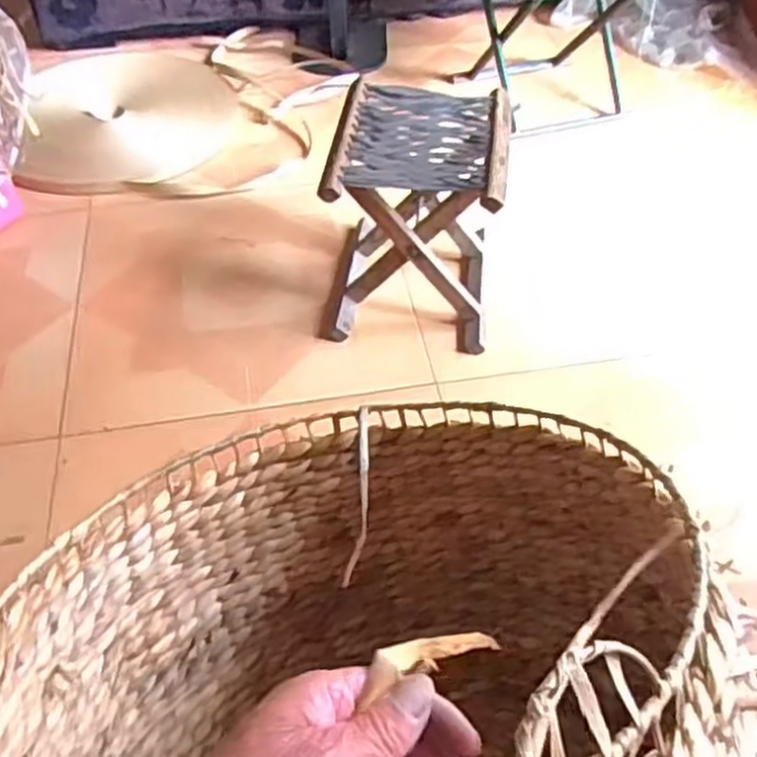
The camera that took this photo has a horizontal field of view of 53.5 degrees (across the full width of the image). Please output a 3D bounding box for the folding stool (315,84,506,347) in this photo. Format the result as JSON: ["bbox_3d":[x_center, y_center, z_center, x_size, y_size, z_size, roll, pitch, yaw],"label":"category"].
[{"bbox_3d":[0.060,-0.267,1.254,0.267,0.310,0.288,6,49,5],"label":"folding stool"}]

